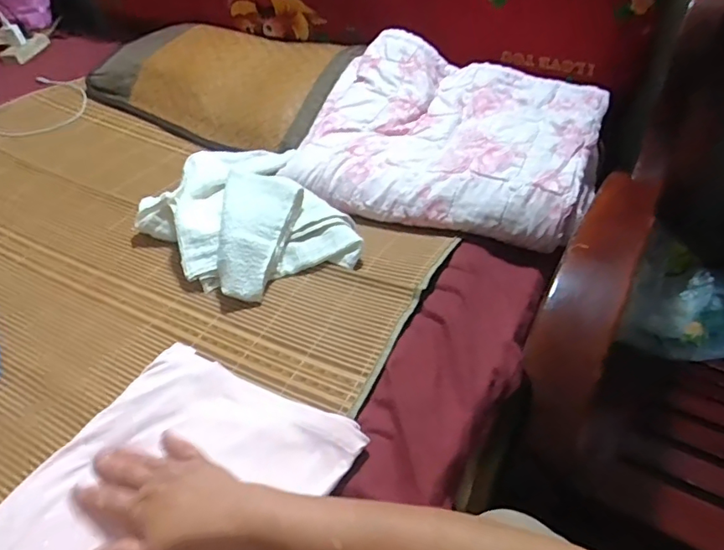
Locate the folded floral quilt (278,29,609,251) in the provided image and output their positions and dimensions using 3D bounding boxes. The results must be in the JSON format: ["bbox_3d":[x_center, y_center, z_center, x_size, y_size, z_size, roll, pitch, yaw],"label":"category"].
[{"bbox_3d":[0.129,-0.225,0.849,0.451,0.110,0.353,16,44,20],"label":"folded floral quilt"}]

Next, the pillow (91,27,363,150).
[{"bbox_3d":[-0.302,-0.398,1.104,0.572,0.099,0.299,17,45,21],"label":"pillow"}]

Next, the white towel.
[{"bbox_3d":[-0.179,-0.097,0.773,0.240,0.076,0.347,-23,45,-22],"label":"white towel"}]

